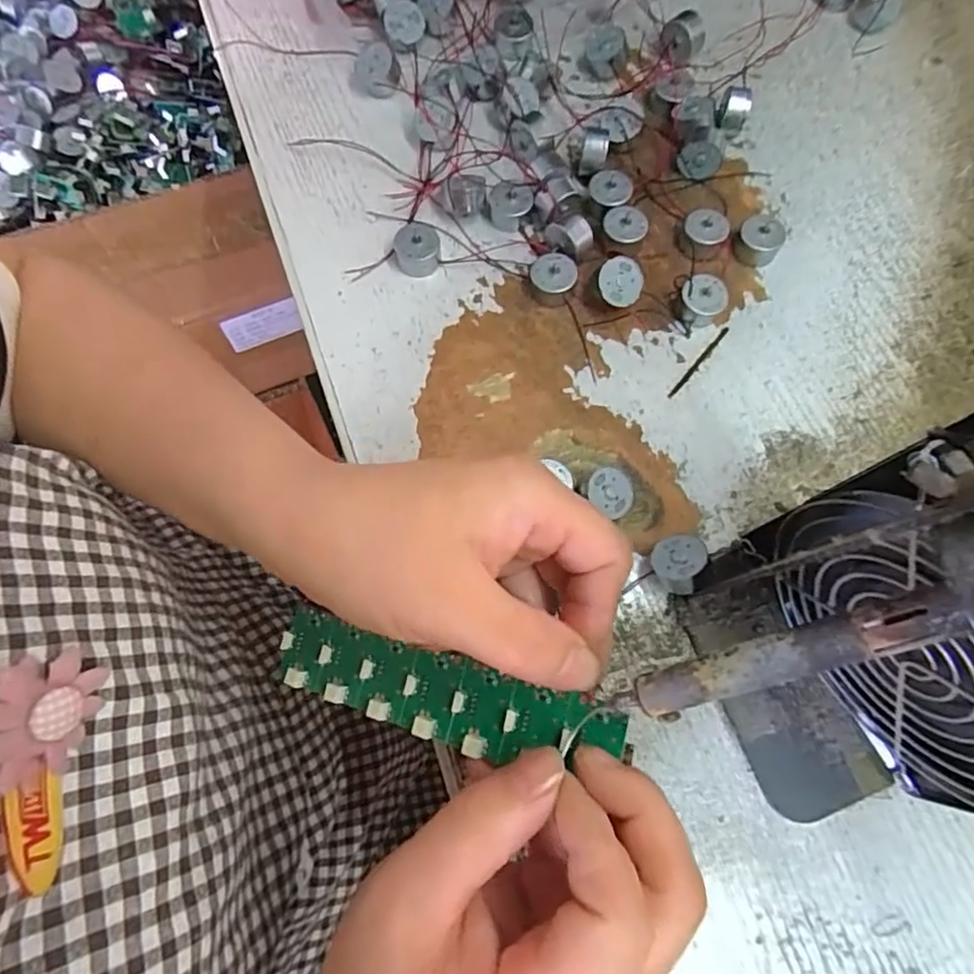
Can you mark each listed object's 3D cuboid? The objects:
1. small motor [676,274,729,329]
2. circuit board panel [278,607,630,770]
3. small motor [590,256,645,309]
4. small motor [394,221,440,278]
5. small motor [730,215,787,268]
[{"bbox_3d":[0.111,-0.096,0.305,0.022,0.015,0.022,1,72,-2],"label":"small motor"},{"bbox_3d":[-0.020,0.074,0.213,0.133,0.005,0.029,7,71,22],"label":"circuit board panel"},{"bbox_3d":[0.066,-0.104,0.304,0.024,0.015,0.024,19,91,-10],"label":"small motor"},{"bbox_3d":[-0.037,-0.127,0.311,0.024,0.014,0.026,-4,72,-3],"label":"small motor"},{"bbox_3d":[0.146,-0.131,0.317,0.023,0.017,0.021,1,72,-2],"label":"small motor"}]

